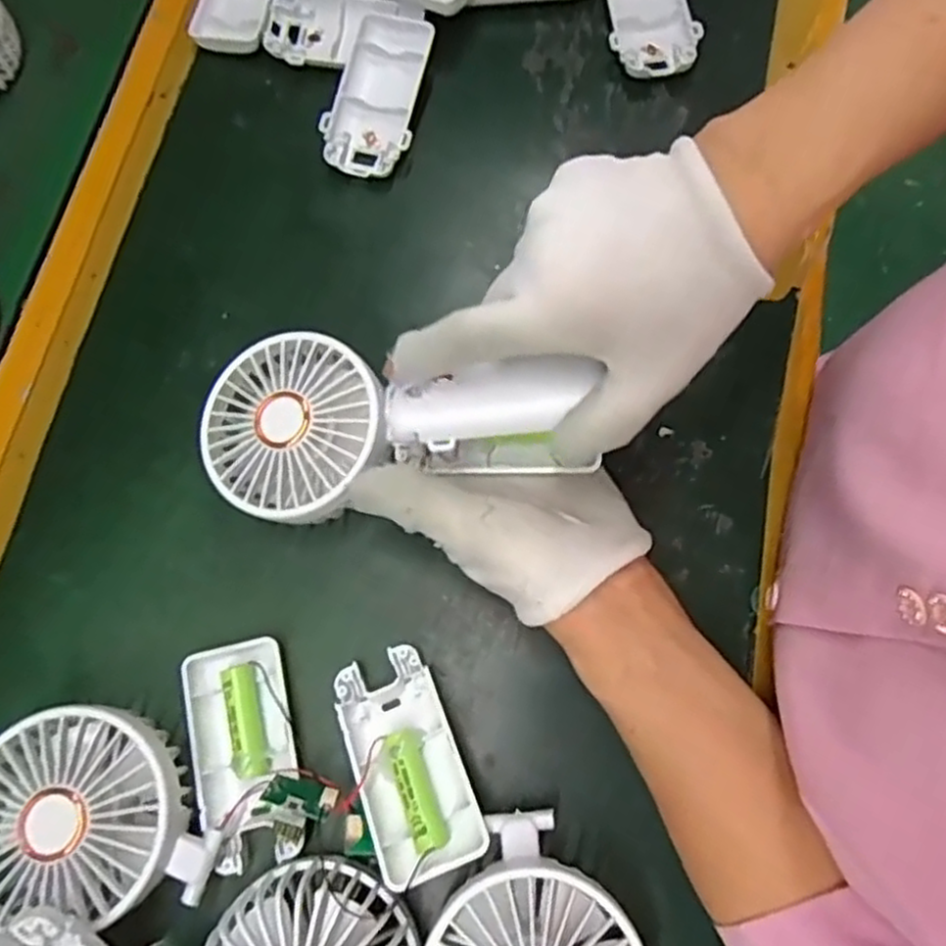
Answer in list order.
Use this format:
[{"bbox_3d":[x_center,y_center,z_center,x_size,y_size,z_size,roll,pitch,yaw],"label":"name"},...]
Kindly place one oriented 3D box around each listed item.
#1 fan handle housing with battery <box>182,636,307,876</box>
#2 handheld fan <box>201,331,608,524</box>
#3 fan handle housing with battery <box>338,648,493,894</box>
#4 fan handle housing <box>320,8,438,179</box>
[{"bbox_3d":[-0.102,0.125,0.330,0.045,0.016,0.094,-15,72,0],"label":"fan handle housing with battery"},{"bbox_3d":[-0.037,-0.020,0.330,0.176,0.048,0.084,0,74,18],"label":"handheld fan"},{"bbox_3d":[-0.029,0.127,0.320,0.045,0.017,0.094,-23,57,-4],"label":"fan handle housing with battery"},{"bbox_3d":[-0.056,-0.223,0.431,0.049,0.022,0.096,13,75,8],"label":"fan handle housing"}]

